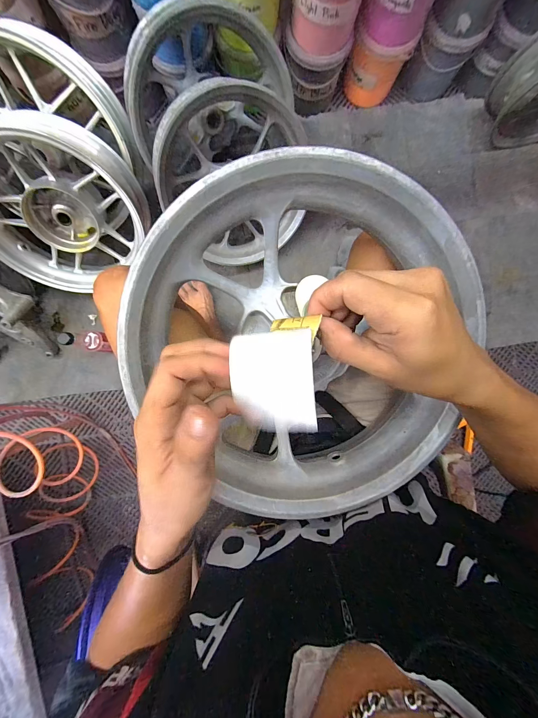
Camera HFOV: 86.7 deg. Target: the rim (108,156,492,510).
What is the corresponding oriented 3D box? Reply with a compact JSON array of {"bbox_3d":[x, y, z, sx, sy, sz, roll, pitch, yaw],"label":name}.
[{"bbox_3d":[0.043,-0.014,0.299,0.323,0.104,0.342,0,92,-2],"label":"rim"}]

